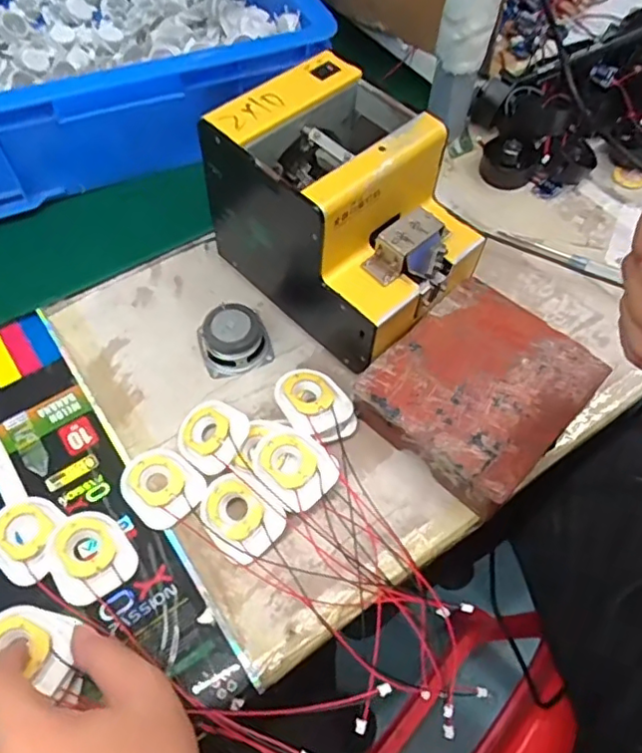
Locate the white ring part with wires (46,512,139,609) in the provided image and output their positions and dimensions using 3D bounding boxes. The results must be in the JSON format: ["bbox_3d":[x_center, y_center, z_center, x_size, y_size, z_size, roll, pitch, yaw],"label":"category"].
[{"bbox_3d":[-0.151,0.119,0.387,0.051,0.015,0.053,-40,67,-22],"label":"white ring part with wires"}]

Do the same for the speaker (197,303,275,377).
[{"bbox_3d":[-0.070,-0.031,0.477,0.053,0.027,0.052,-20,61,-13],"label":"speaker"}]

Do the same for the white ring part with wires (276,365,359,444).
[{"bbox_3d":[-0.005,0.022,0.446,0.044,0.020,0.063,-32,65,-19],"label":"white ring part with wires"}]

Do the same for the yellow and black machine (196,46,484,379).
[{"bbox_3d":[0.021,-0.125,0.456,0.128,0.137,0.178,-38,67,-22],"label":"yellow and black machine"}]

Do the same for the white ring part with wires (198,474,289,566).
[{"bbox_3d":[-0.055,0.094,0.401,0.058,0.017,0.045,39,88,16],"label":"white ring part with wires"}]

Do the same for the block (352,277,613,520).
[{"bbox_3d":[0.117,0.009,0.443,0.128,0.042,0.144,40,65,20],"label":"block"}]

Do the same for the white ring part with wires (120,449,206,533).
[{"bbox_3d":[-0.114,0.080,0.422,0.060,0.010,0.049,36,64,19],"label":"white ring part with wires"}]

